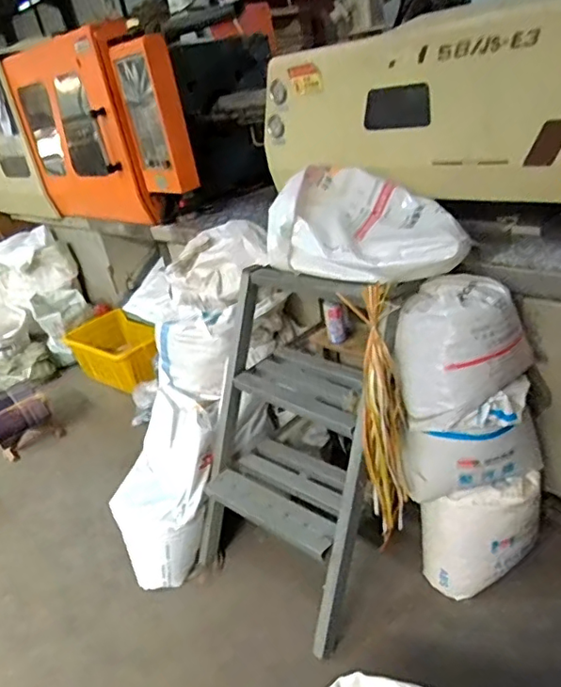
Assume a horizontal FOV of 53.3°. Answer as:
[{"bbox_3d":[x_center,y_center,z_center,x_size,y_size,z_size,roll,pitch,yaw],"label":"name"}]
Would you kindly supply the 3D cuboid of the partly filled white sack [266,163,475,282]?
[{"bbox_3d":[0.250,-0.336,1.554,0.515,0.229,0.315,5,31,28],"label":"partly filled white sack"}]

